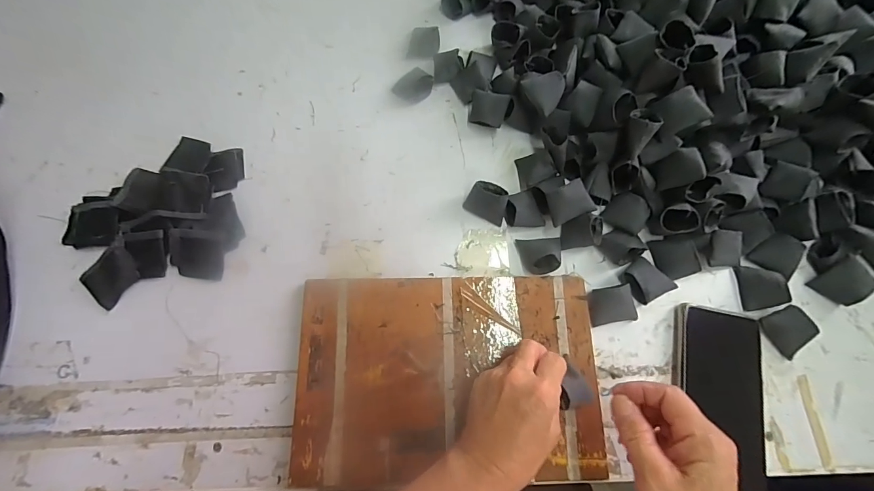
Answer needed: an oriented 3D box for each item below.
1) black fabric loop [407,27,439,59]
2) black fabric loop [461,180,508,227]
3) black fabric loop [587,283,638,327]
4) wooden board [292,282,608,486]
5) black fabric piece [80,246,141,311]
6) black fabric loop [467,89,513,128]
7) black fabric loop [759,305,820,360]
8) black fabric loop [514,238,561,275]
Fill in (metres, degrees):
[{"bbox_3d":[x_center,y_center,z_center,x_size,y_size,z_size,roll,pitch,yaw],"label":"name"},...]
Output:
[{"bbox_3d":[-0.016,-0.245,0.472,0.035,0.014,0.039,6,72,2],"label":"black fabric loop"},{"bbox_3d":[0.054,-0.047,0.405,0.042,0.027,0.032,26,74,8],"label":"black fabric loop"},{"bbox_3d":[0.169,0.058,0.376,0.045,0.019,0.033,-9,72,-3],"label":"black fabric loop"},{"bbox_3d":[0.010,0.117,0.356,0.270,0.007,0.175,-1,72,-1],"label":"wooden board"},{"bbox_3d":[-0.323,0.028,0.383,0.047,0.012,0.051,37,75,11],"label":"black fabric piece"},{"bbox_3d":[0.058,-0.151,0.433,0.041,0.022,0.035,20,105,11],"label":"black fabric loop"},{"bbox_3d":[0.331,0.082,0.367,0.033,0.024,0.041,-24,74,-8],"label":"black fabric loop"},{"bbox_3d":[0.104,0.008,0.388,0.041,0.026,0.036,-2,72,-1],"label":"black fabric loop"}]

